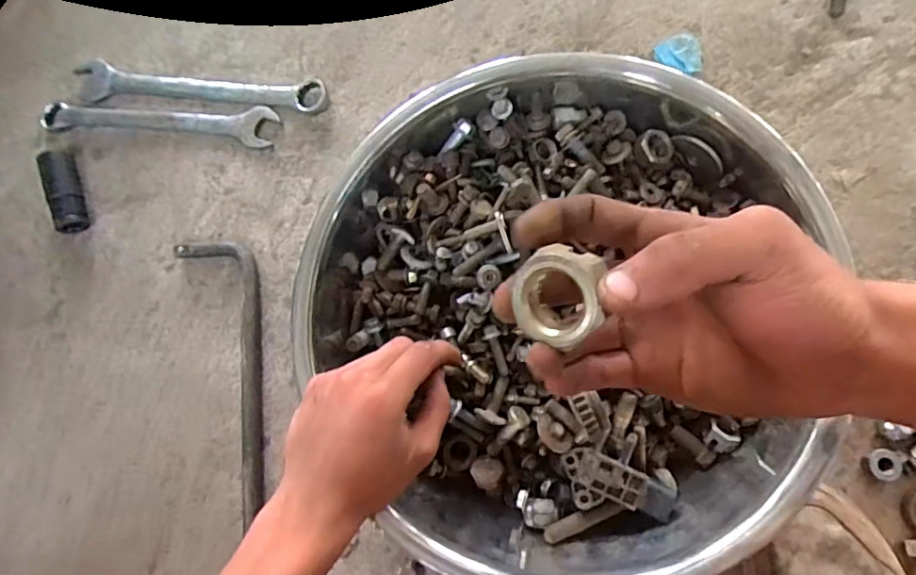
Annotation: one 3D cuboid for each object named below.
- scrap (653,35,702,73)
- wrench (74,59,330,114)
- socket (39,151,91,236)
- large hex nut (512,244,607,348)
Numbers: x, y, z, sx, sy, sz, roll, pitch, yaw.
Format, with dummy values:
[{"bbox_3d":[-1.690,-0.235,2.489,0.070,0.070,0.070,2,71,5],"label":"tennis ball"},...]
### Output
[{"bbox_3d":[0.204,-0.213,0.485,0.040,0.007,0.041,-12,81,4],"label":"scrap"},{"bbox_3d":[-0.255,-0.195,0.522,0.254,0.010,0.042,7,82,7],"label":"wrench"},{"bbox_3d":[-0.379,-0.094,0.507,0.032,0.022,0.081,-14,81,3],"label":"socket"},{"bbox_3d":[0.041,0.003,0.205,0.033,0.018,0.037,-3,99,34],"label":"large hex nut"}]

